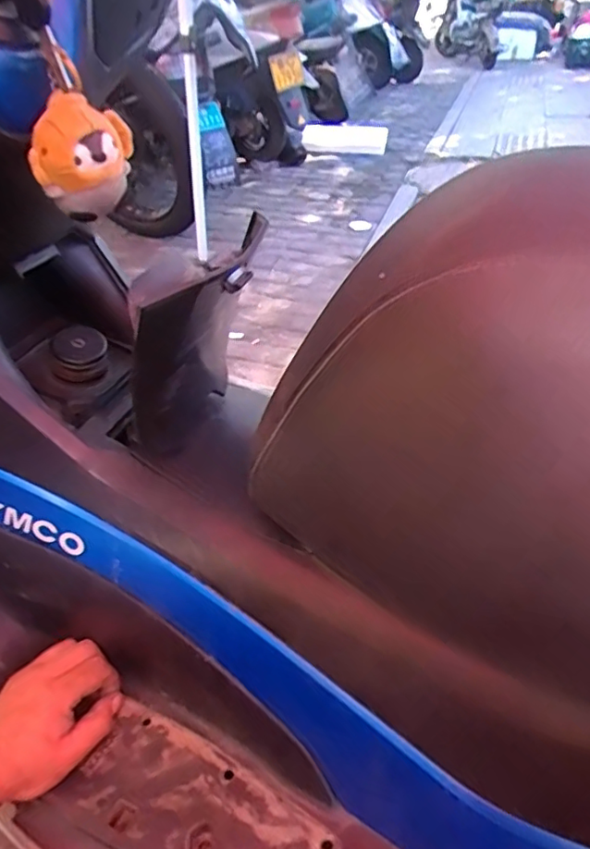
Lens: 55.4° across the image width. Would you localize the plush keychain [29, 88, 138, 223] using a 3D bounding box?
[{"bbox_3d":[-0.156,-0.200,0.418,0.051,0.078,0.074,-1,39,6],"label":"plush keychain"}]

